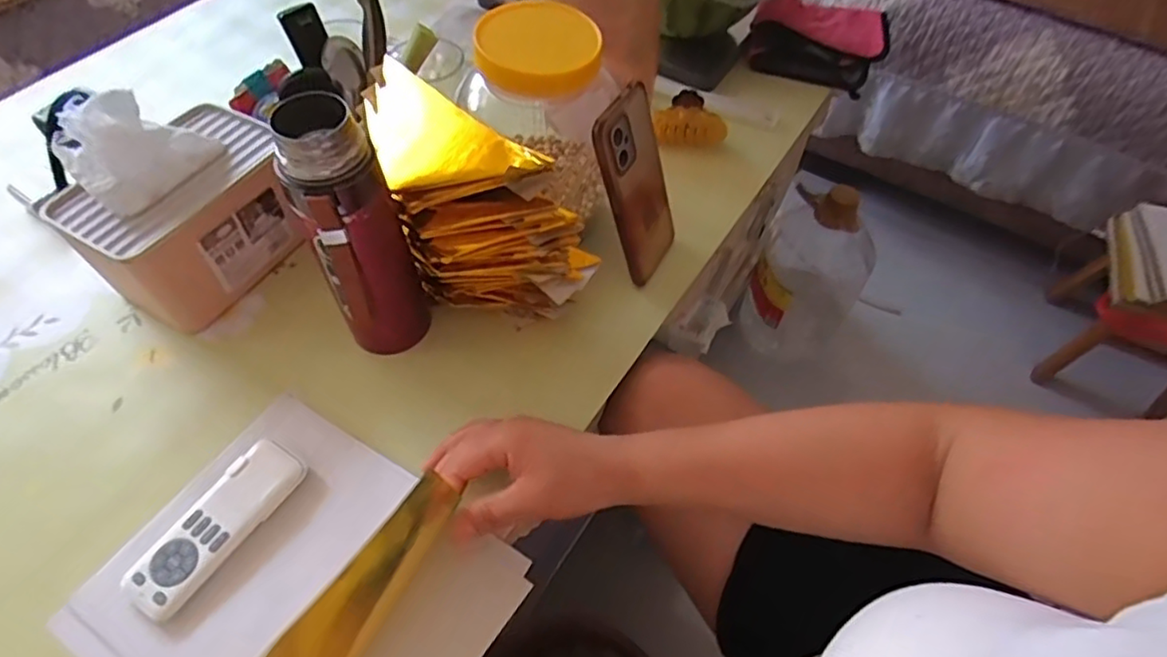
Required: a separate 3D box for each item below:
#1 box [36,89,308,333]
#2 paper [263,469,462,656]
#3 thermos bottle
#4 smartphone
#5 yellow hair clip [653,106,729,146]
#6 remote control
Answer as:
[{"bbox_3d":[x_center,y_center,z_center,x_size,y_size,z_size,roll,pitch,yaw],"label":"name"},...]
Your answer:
[{"bbox_3d":[-0.329,-0.107,0.522,0.109,0.152,0.171,25,58,16],"label":"box"},{"bbox_3d":[-0.138,0.169,0.390,0.040,0.035,0.163,27,58,17],"label":"paper"},{"bbox_3d":[-0.154,-0.057,0.453,0.063,0.212,0.060,-19,57,-14],"label":"thermos bottle"},{"bbox_3d":[0.047,-0.117,0.533,0.017,0.163,0.068,18,54,33],"label":"smartphone"},{"bbox_3d":[0.115,-0.217,0.680,0.081,0.027,0.032,-1,54,-16],"label":"yellow hair clip"},{"bbox_3d":[-0.254,0.137,0.443,0.045,0.015,0.125,28,59,17],"label":"remote control"}]

